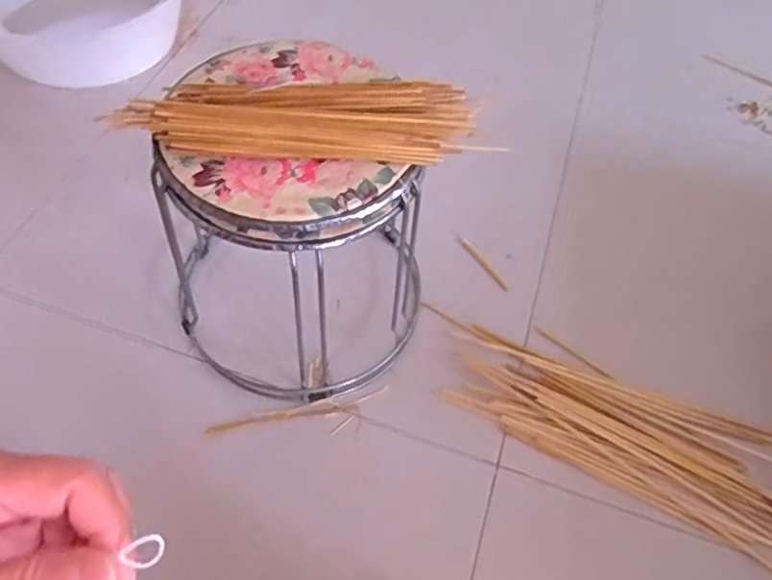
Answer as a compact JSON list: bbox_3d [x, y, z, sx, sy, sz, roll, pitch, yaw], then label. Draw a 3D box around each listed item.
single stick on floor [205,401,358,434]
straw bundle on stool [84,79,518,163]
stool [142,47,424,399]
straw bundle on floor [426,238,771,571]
[{"bbox_3d":[-0.140,0.169,0.811,0.195,0.005,0.017,-7,57,-9],"label":"single stick on floor"},{"bbox_3d":[-0.084,-0.180,0.617,0.358,0.035,0.104,-1,57,-5],"label":"straw bundle on stool"},{"bbox_3d":[-0.094,-0.068,0.762,0.279,0.337,0.301,2,56,-3],"label":"stool"},{"bbox_3d":[0.319,0.167,0.848,0.557,0.024,0.222,30,59,15],"label":"straw bundle on floor"}]

